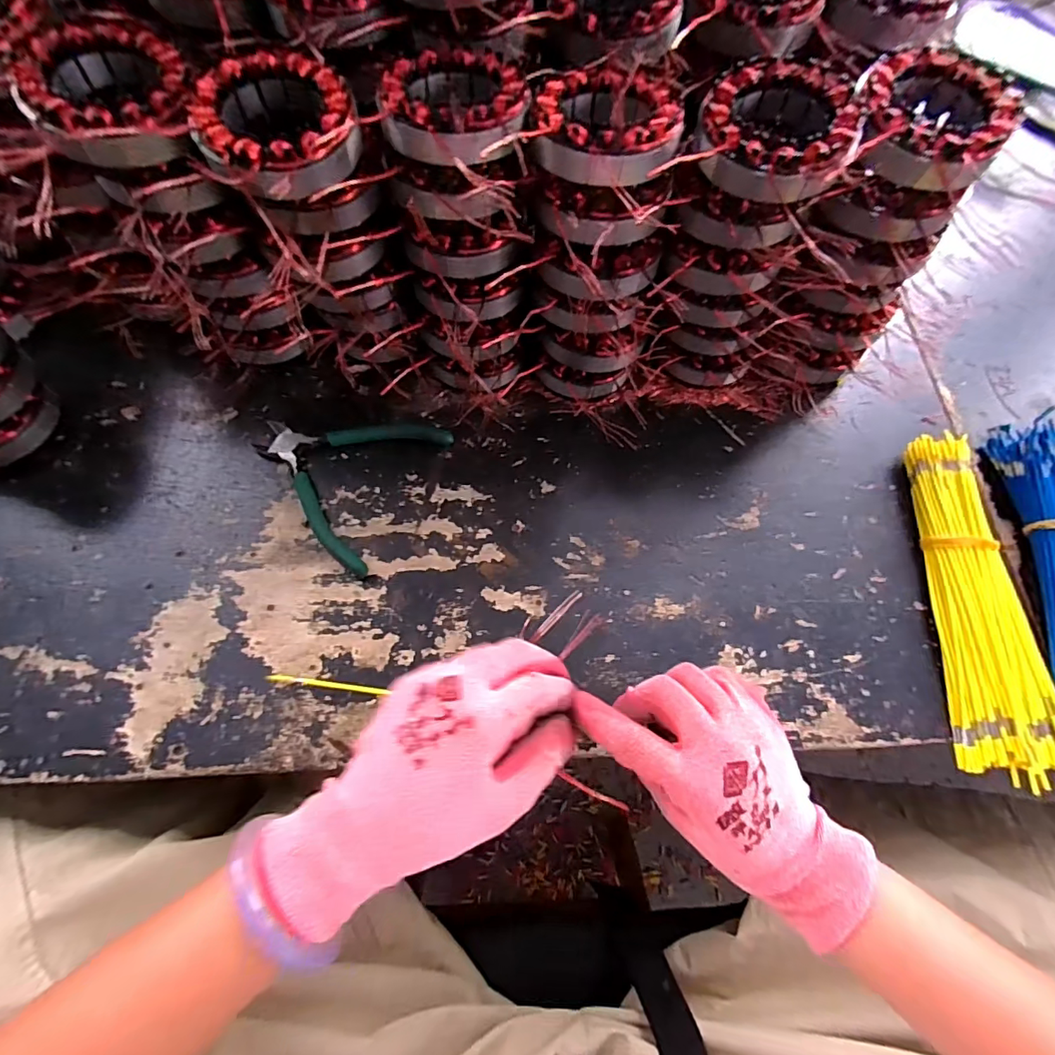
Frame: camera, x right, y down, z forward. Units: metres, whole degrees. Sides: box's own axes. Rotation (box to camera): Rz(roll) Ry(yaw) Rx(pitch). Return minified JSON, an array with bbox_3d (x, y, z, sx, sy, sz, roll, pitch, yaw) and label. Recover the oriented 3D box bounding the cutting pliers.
[{"bbox_3d":[-0.151,-0.051,0.386,0.135,0.017,0.134,26,69,7],"label":"cutting pliers"}]

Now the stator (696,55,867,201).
[{"bbox_3d":[0.143,-0.227,0.286,0.087,0.029,0.101,29,70,9],"label":"stator"}]

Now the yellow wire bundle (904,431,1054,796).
[{"bbox_3d":[0.330,0.048,0.360,0.069,0.029,0.244,6,68,0],"label":"yellow wire bundle"}]

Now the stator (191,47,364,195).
[{"bbox_3d":[-0.142,-0.225,0.278,0.080,0.028,0.085,1,68,-2],"label":"stator"}]

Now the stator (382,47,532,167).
[{"bbox_3d":[-0.042,-0.244,0.287,0.082,0.029,0.089,9,68,1],"label":"stator"}]

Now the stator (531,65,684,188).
[{"bbox_3d":[0.048,-0.238,0.285,0.085,0.025,0.088,1,68,-2],"label":"stator"}]

